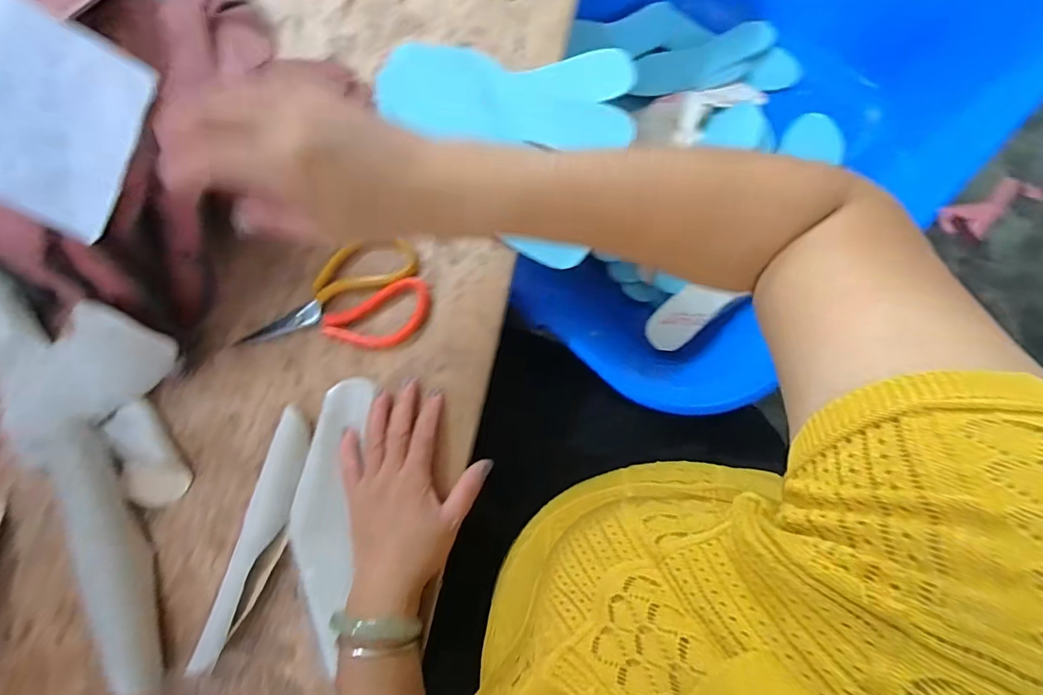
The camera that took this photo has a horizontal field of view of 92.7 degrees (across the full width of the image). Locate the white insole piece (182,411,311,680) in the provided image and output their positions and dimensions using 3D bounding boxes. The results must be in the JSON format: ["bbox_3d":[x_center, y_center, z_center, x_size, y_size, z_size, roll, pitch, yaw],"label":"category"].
[{"bbox_3d":[-0.231,0.171,0.442,0.041,0.015,0.229,16,87,11],"label":"white insole piece"}]

